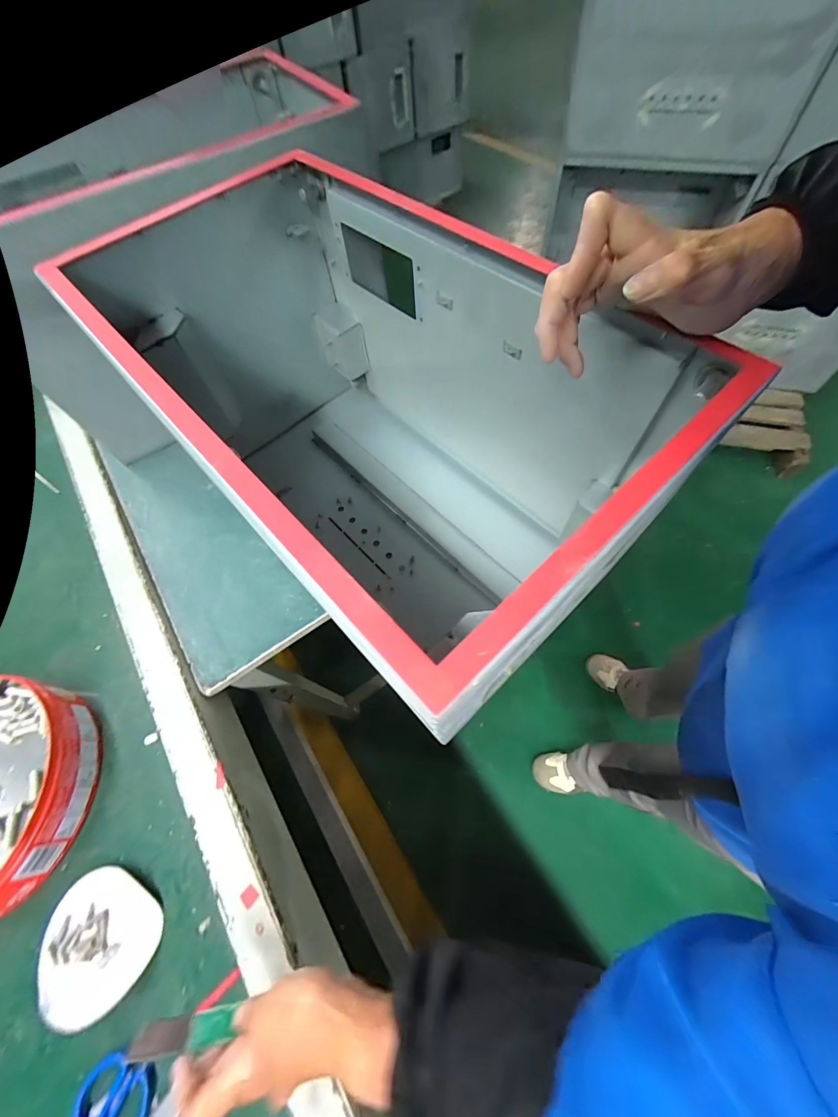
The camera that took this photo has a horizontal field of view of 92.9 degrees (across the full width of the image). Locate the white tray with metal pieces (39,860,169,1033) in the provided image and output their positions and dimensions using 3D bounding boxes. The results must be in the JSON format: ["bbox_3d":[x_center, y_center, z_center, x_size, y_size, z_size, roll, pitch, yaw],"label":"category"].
[{"bbox_3d":[-0.318,0.374,0.388,0.111,0.013,0.108,27,69,16],"label":"white tray with metal pieces"}]

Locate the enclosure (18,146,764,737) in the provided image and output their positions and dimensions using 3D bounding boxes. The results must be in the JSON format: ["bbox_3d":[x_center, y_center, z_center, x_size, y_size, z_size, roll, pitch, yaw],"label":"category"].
[{"bbox_3d":[-0.065,-0.131,0.455,0.303,0.323,0.556,-43,69,-16],"label":"enclosure"}]

